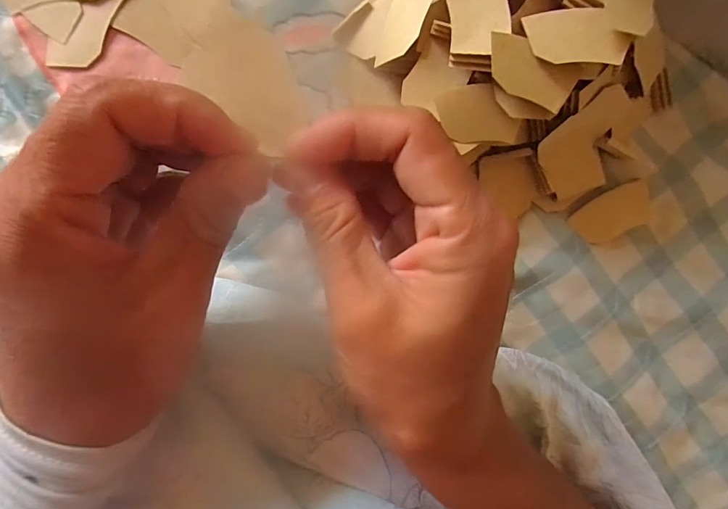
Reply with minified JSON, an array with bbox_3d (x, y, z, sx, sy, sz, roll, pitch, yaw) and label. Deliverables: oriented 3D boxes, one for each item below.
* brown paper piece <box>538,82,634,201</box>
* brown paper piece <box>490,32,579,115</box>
[{"bbox_3d":[0.123,-0.059,0.221,0.055,0.004,0.046,-37,119,0],"label":"brown paper piece"},{"bbox_3d":[0.074,-0.080,0.179,0.044,0.005,0.023,24,90,-12],"label":"brown paper piece"}]

